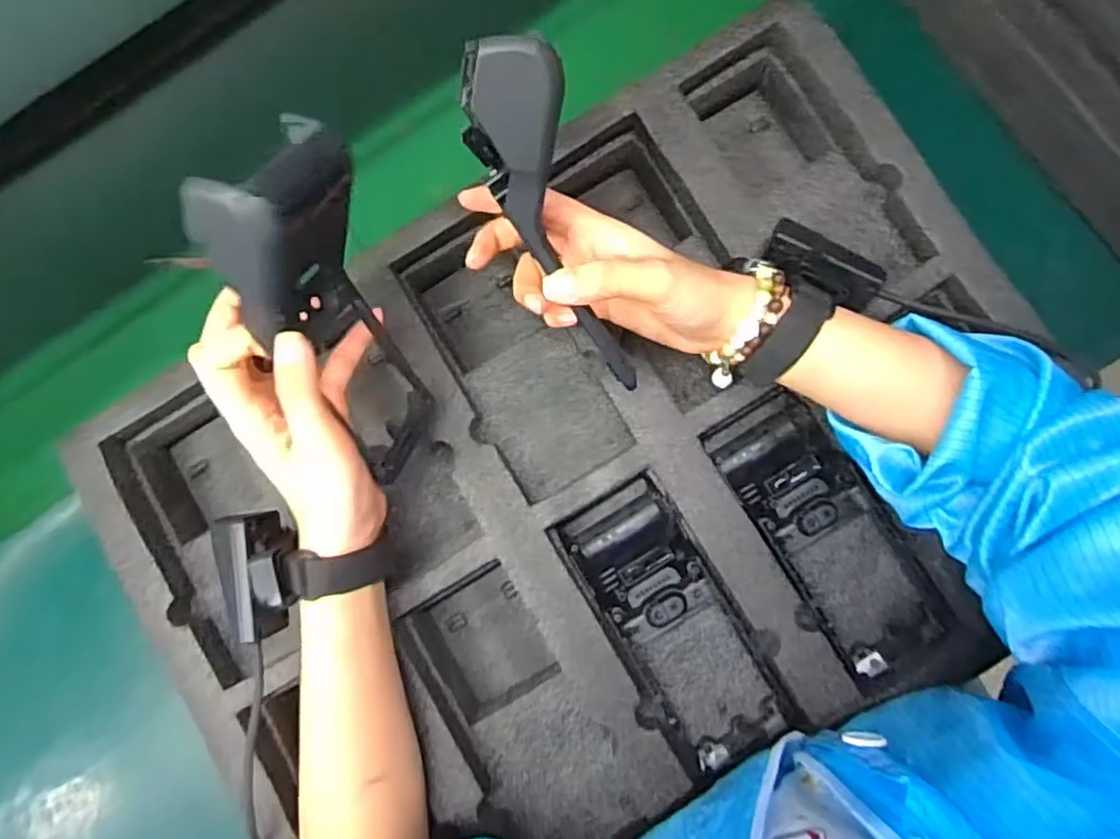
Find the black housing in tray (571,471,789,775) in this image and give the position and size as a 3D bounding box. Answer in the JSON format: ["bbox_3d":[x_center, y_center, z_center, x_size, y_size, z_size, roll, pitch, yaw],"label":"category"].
[{"bbox_3d":[0.073,0.135,0.443,0.073,0.039,0.191,-29,68,1],"label":"black housing in tray"}]

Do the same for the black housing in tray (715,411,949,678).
[{"bbox_3d":[0.179,0.079,0.450,0.071,0.053,0.169,-33,80,0],"label":"black housing in tray"}]

